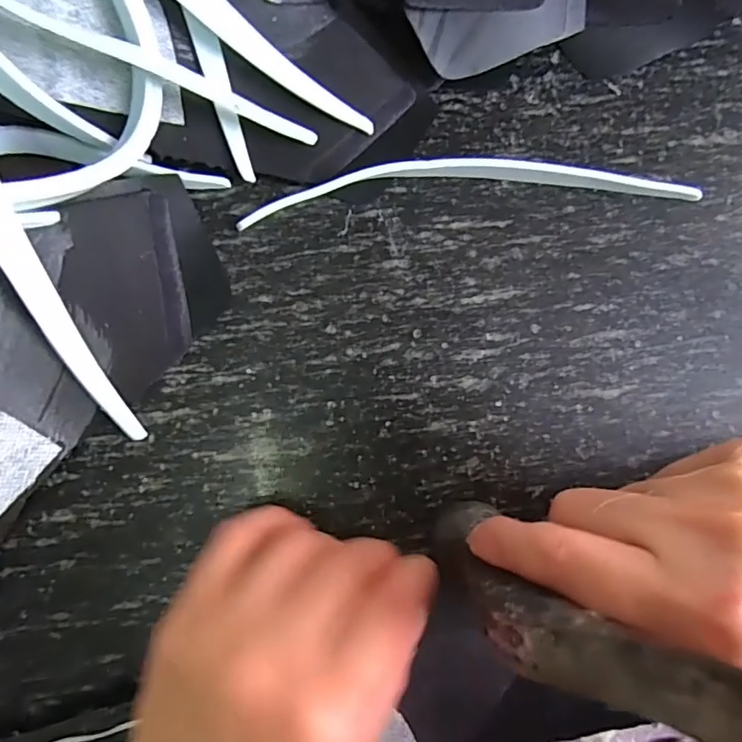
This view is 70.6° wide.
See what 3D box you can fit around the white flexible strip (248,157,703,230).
[{"bbox_3d":[0.047,-0.085,0.239,0.209,0.004,0.026,-5,84,-6],"label":"white flexible strip"}]

